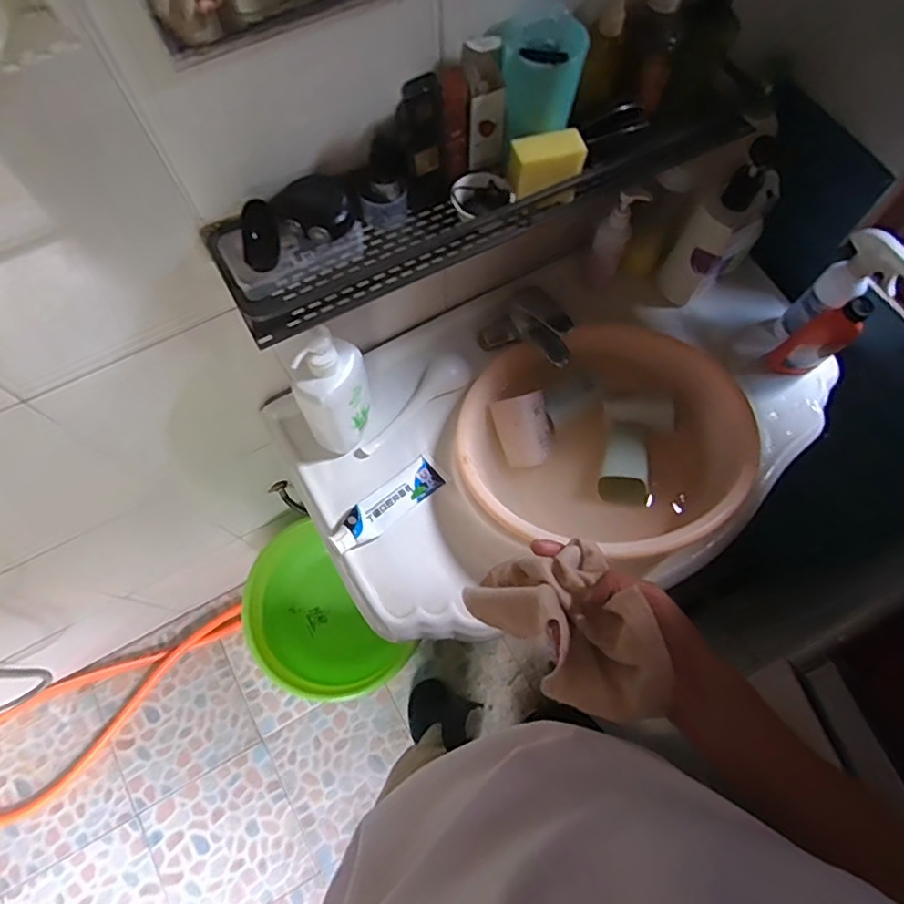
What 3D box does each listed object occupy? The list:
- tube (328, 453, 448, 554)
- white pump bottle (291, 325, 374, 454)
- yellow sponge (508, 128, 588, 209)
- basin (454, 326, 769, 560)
[{"bbox_3d":[-0.084,0.067,0.777,0.168,0.032,0.051,-39,74,-14],"label":"tube"},{"bbox_3d":[-0.141,-0.076,0.716,0.097,0.218,0.061,-41,75,-14],"label":"white pump bottle"},{"bbox_3d":[0.090,-0.275,0.580,0.069,0.064,0.033,-17,70,-7],"label":"yellow sponge"},{"bbox_3d":[0.197,-0.022,0.783,0.383,0.141,0.335,-22,71,-8],"label":"basin"}]

